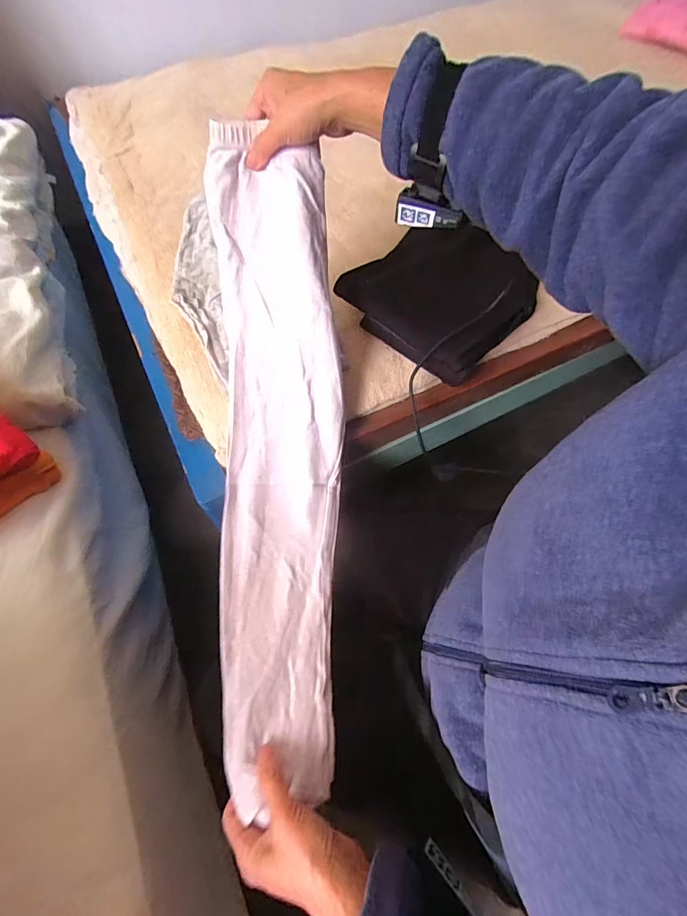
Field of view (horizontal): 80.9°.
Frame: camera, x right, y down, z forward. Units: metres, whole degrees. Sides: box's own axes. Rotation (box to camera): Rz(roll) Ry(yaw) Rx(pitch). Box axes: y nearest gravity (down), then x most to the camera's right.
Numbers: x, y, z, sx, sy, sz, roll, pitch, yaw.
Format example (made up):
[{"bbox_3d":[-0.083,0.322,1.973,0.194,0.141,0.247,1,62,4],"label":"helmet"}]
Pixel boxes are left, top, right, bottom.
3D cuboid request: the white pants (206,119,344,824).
[{"bbox_3d":[-0.071,-0.012,0.440,0.132,0.139,0.605,-1,85,0],"label":"white pants"}]

